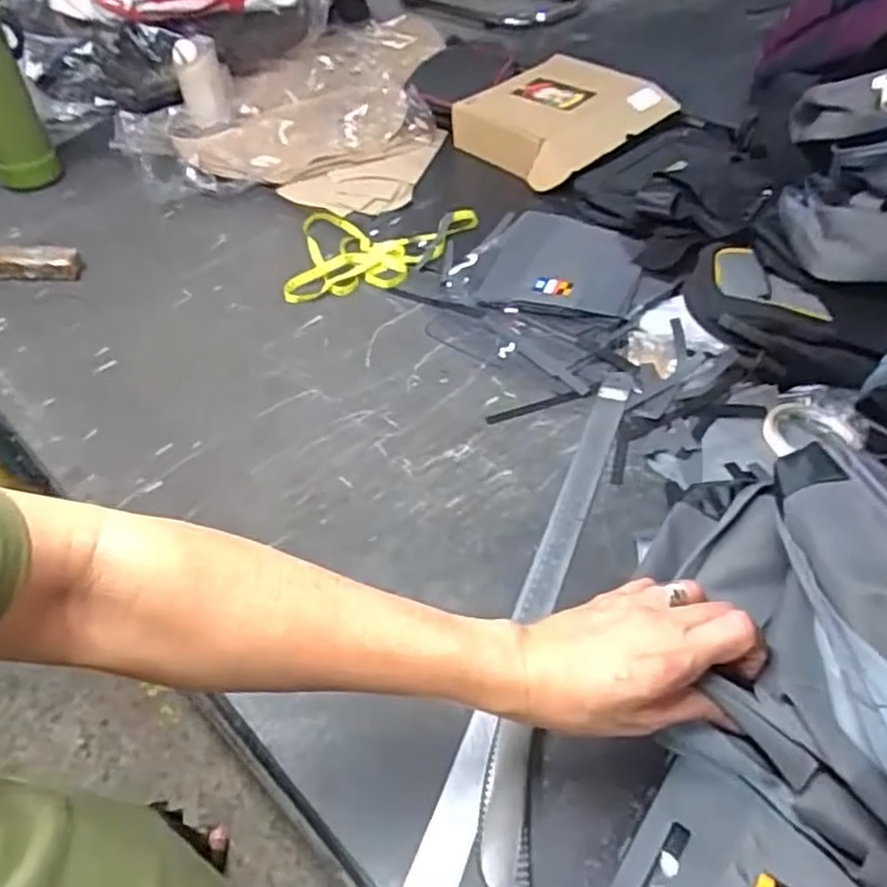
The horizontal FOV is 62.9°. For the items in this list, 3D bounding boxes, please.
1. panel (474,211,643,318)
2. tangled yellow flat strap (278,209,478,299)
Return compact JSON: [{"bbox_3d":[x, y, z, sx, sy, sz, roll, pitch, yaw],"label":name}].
[{"bbox_3d":[0.158,-0.229,0.926,0.180,0.024,0.217,12,47,17],"label":"panel"},{"bbox_3d":[-0.081,-0.268,0.990,0.241,0.020,0.210,-1,44,4],"label":"tangled yellow flat strap"}]

